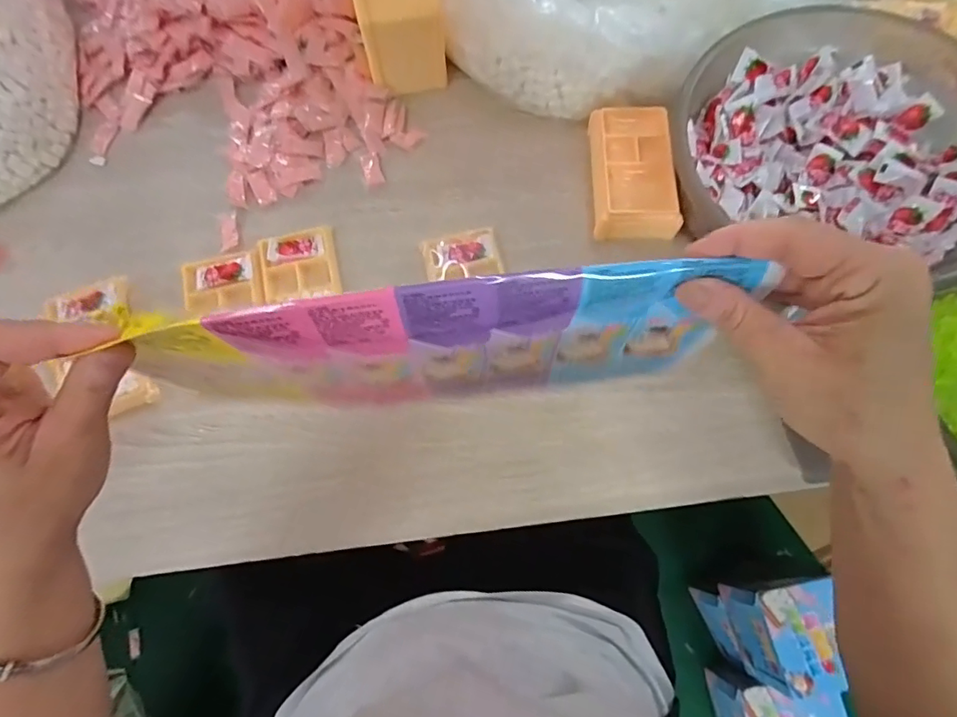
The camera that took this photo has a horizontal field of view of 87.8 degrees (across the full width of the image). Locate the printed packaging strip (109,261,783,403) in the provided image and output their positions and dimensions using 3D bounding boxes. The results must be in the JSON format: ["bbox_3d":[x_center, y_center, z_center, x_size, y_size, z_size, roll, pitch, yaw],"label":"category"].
[{"bbox_3d":[-0.019,-0.004,0.270,0.292,0.137,0.017,-6,73,-1],"label":"printed packaging strip"}]

